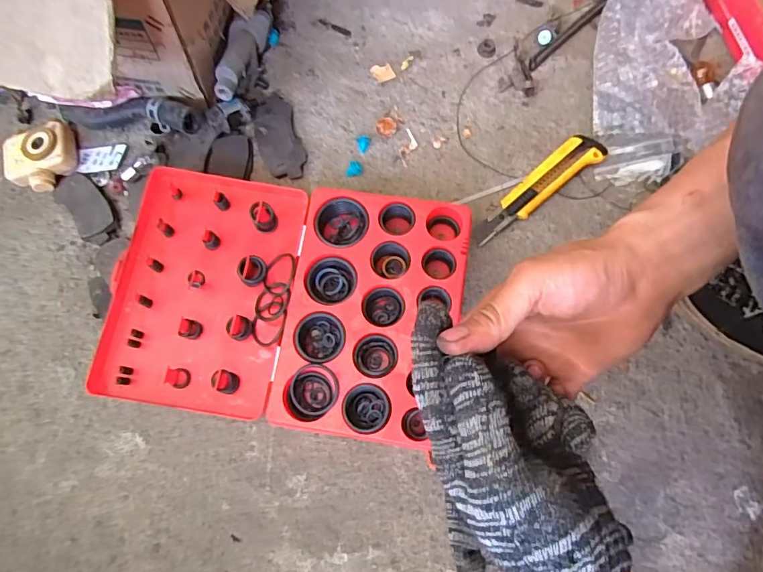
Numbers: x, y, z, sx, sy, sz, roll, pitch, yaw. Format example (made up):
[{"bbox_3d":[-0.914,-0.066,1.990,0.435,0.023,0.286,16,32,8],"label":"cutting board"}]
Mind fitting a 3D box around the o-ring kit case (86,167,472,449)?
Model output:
[{"bbox_3d":[-0.092,0.011,0.481,0.332,0.049,0.240,8,74,4],"label":"o-ring kit case"}]

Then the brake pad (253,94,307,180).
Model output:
[{"bbox_3d":[-0.115,-0.165,0.544,0.045,0.016,0.103,-18,74,-3],"label":"brake pad"}]

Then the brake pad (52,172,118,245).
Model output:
[{"bbox_3d":[-0.325,-0.088,0.537,0.043,0.016,0.099,-38,76,-8],"label":"brake pad"}]

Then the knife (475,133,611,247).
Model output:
[{"bbox_3d":[0.162,-0.104,0.515,0.161,0.020,0.040,-35,76,-8],"label":"knife"}]

